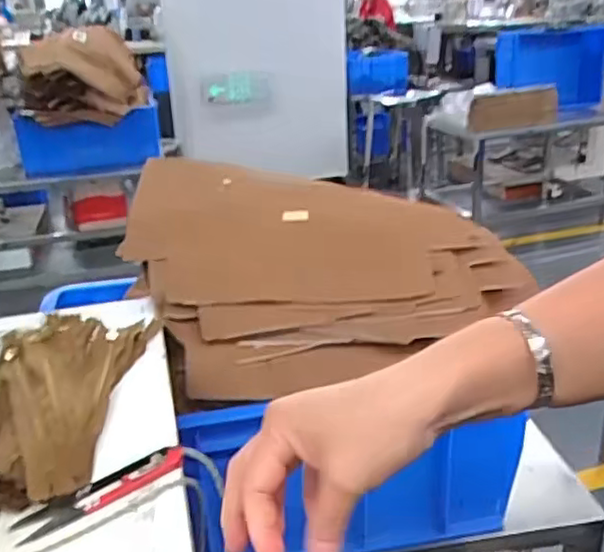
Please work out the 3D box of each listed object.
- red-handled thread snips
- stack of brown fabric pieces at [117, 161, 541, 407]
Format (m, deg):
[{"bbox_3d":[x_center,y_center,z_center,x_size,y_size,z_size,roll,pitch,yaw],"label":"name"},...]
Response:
[{"bbox_3d":[-0.124,0.133,0.418,0.107,0.010,0.026,-18,27,-33],"label":"red-handled thread snips"},{"bbox_3d":[0.019,0.004,0.693,0.407,0.257,0.052,9,-22,2],"label":"stack of brown fabric pieces"}]

